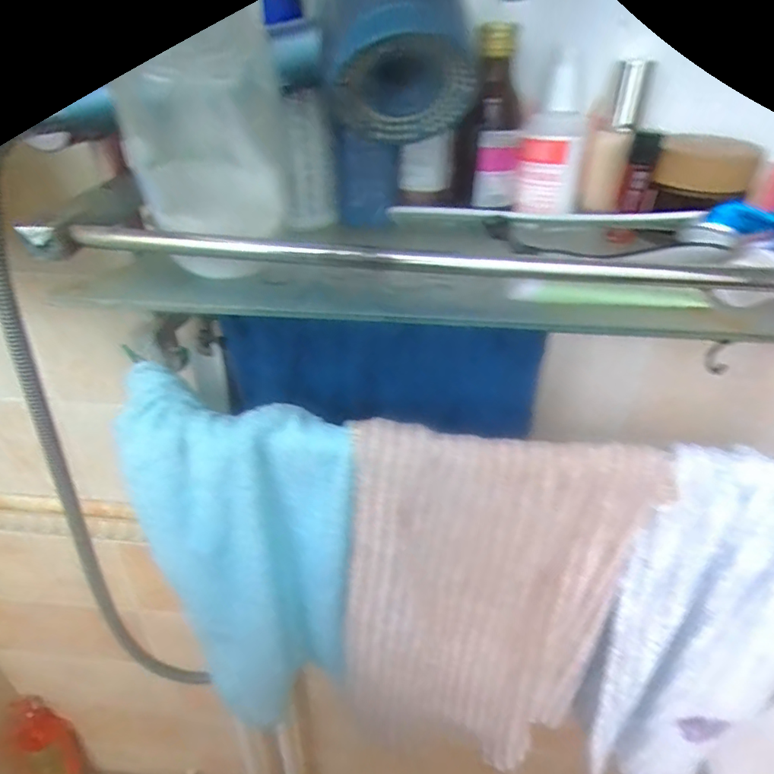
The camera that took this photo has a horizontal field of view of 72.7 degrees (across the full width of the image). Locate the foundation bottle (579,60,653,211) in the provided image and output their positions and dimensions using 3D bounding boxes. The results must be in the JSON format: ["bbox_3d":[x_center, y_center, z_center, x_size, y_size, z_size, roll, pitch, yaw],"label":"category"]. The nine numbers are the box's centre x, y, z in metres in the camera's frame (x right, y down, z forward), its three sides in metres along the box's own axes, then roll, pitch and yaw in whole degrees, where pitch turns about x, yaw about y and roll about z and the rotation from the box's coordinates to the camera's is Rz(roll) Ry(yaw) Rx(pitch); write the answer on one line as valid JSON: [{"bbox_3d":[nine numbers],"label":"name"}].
[{"bbox_3d":[0.157,-0.172,0.368,0.030,0.094,0.030,14,35,18],"label":"foundation bottle"}]

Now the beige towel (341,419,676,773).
[{"bbox_3d":[0.077,0.208,0.467,0.225,0.381,0.063,6,34,8],"label":"beige towel"}]

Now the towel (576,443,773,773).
[{"bbox_3d":[0.269,0.211,0.448,0.166,0.362,0.084,-9,35,-15],"label":"towel"}]

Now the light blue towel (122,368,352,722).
[{"bbox_3d":[-0.121,0.178,0.487,0.180,0.393,0.046,9,34,11],"label":"light blue towel"}]

